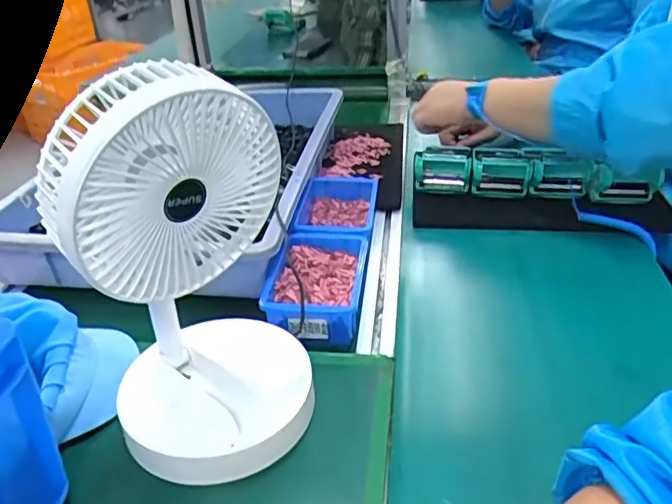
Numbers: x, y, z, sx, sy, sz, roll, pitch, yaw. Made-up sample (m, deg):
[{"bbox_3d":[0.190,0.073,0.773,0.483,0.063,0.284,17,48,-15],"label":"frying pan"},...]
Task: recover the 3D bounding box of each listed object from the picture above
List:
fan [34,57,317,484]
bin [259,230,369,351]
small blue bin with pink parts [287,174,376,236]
[{"bbox_3d":[-0.100,0.013,0.418,0.154,0.271,0.142,1,31,-3],"label":"fan"},{"bbox_3d":[-0.020,0.035,0.623,0.098,0.059,0.147,6,31,5],"label":"bin"},{"bbox_3d":[0.001,-0.045,0.736,0.092,0.045,0.147,6,31,6],"label":"small blue bin with pink parts"}]

